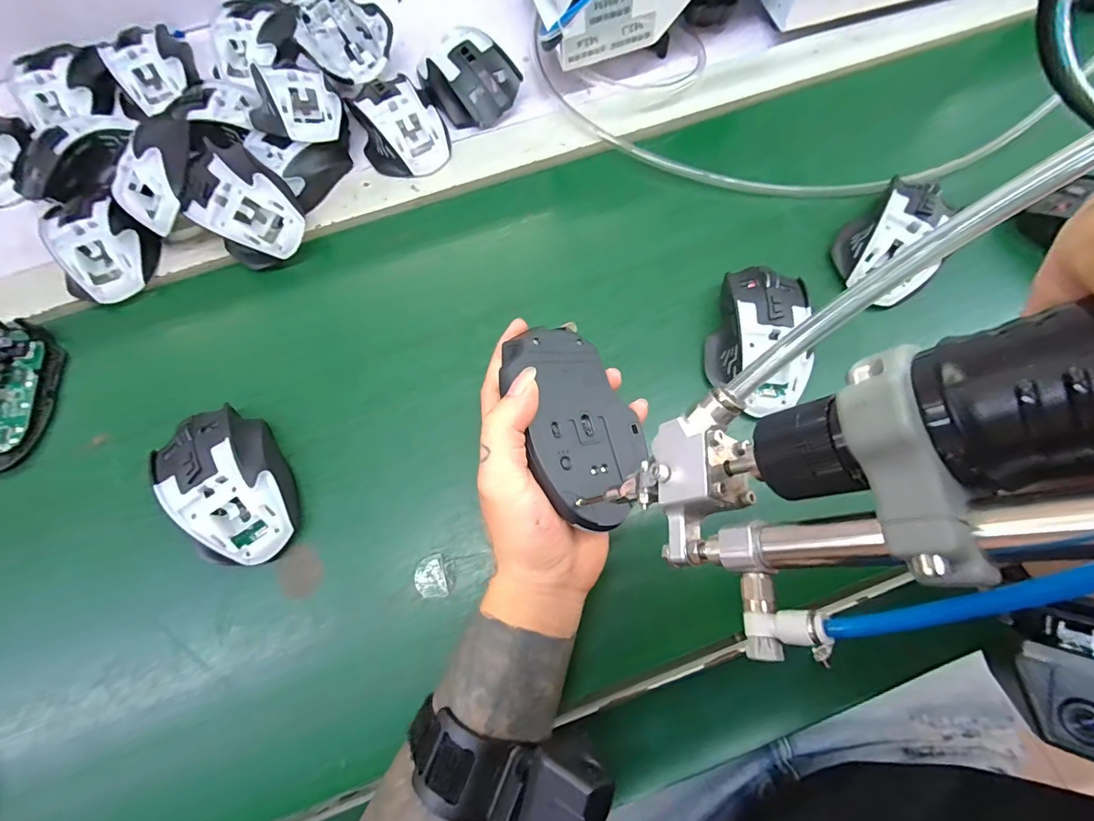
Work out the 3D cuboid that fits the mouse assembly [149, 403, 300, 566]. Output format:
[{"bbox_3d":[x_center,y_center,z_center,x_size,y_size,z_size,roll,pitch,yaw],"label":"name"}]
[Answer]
[{"bbox_3d":[-0.218,0.050,0.316,0.067,0.039,0.112,-33,75,-8],"label":"mouse assembly"}]

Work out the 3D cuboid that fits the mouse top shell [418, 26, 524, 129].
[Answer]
[{"bbox_3d":[-0.075,-0.300,0.418,0.099,0.037,0.069,41,78,12],"label":"mouse top shell"}]

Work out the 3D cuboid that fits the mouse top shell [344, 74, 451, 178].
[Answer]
[{"bbox_3d":[-0.126,-0.246,0.403,0.070,0.039,0.078,-36,76,-9],"label":"mouse top shell"}]

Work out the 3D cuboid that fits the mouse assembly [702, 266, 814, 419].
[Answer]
[{"bbox_3d":[0.156,-0.055,0.341,0.069,0.036,0.111,7,73,3],"label":"mouse assembly"}]

